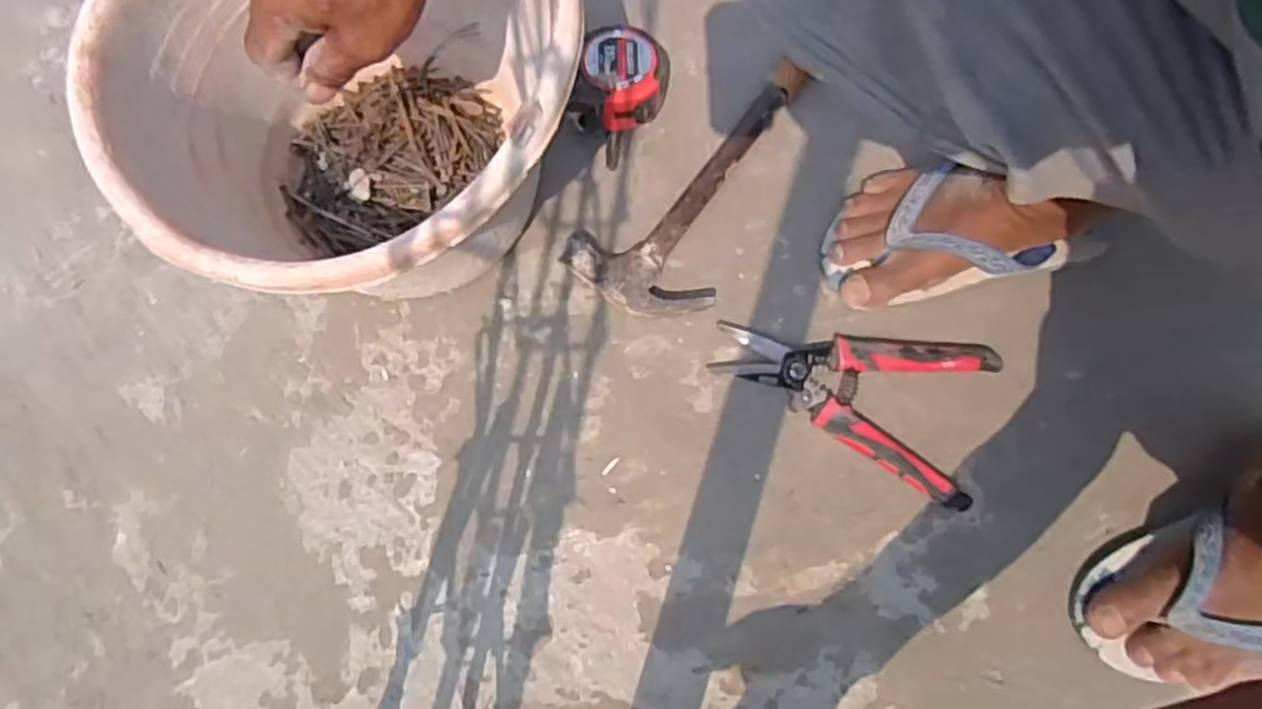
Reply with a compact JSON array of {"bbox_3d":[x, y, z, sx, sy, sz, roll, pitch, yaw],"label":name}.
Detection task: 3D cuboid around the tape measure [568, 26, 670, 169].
[{"bbox_3d":[-0.006,-0.204,0.619,0.067,0.055,0.095,12,77,3],"label":"tape measure"}]

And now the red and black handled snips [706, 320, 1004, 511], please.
[{"bbox_3d":[0.163,0.021,0.582,0.199,0.012,0.116,21,77,5],"label":"red and black handled snips"}]

